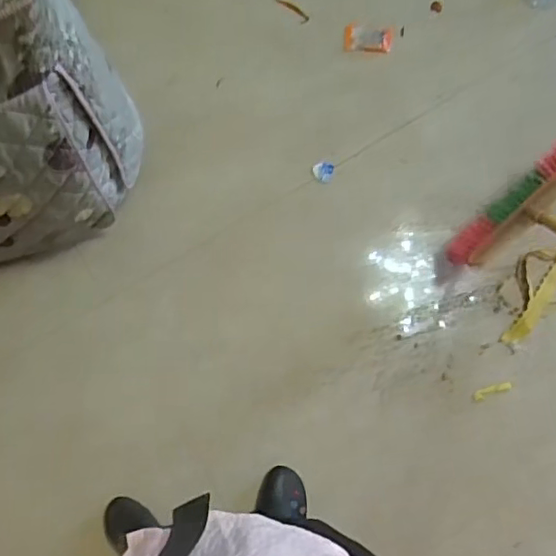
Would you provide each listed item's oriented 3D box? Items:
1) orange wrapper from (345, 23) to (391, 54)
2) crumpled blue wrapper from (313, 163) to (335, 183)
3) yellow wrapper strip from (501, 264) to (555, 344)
[{"bbox_3d":[0.219,-0.581,1.435,0.115,0.009,0.058,1,109,-4],"label":"orange wrapper"},{"bbox_3d":[0.104,-0.249,1.378,0.046,0.019,0.046,1,81,-4],"label":"crumpled blue wrapper"},{"bbox_3d":[0.606,0.051,1.357,0.046,0.016,0.259,38,81,6],"label":"yellow wrapper strip"}]

